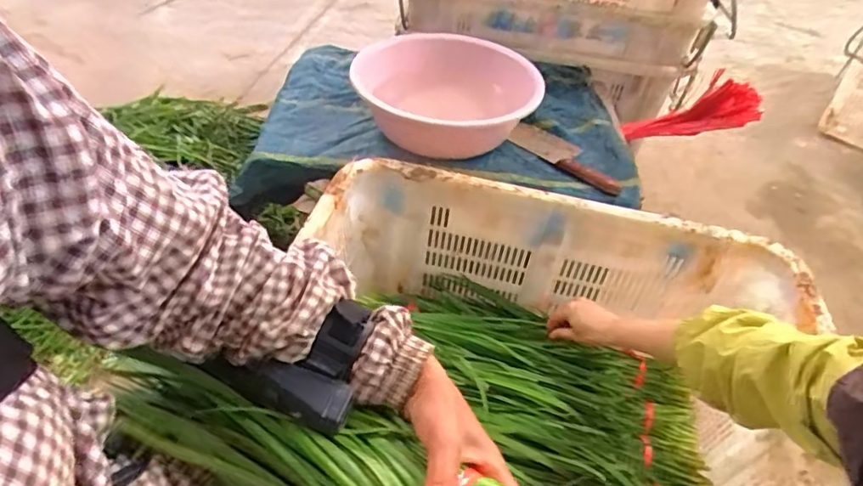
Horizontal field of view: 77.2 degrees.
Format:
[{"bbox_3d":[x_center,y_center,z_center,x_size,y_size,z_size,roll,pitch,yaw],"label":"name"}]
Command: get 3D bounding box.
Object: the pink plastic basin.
[{"bbox_3d":[0.028,-0.261,0.985,0.330,0.119,0.313,7,44,2],"label":"pink plastic basin"}]

